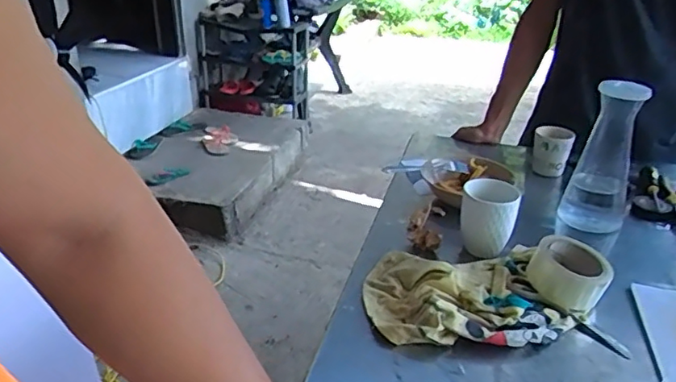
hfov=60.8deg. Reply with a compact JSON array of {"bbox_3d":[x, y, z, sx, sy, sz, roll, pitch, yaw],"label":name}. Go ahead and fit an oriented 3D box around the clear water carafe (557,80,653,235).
[{"bbox_3d":[0.463,-0.062,0.998,0.107,0.249,0.110,14,29,25],"label":"clear water carafe"}]

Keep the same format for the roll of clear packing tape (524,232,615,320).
[{"bbox_3d":[0.320,0.120,0.806,0.101,0.066,0.104,5,27,-3],"label":"roll of clear packing tape"}]

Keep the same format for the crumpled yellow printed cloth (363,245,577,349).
[{"bbox_3d":[0.170,0.134,0.789,0.264,0.031,0.203,4,27,-4],"label":"crumpled yellow printed cloth"}]

